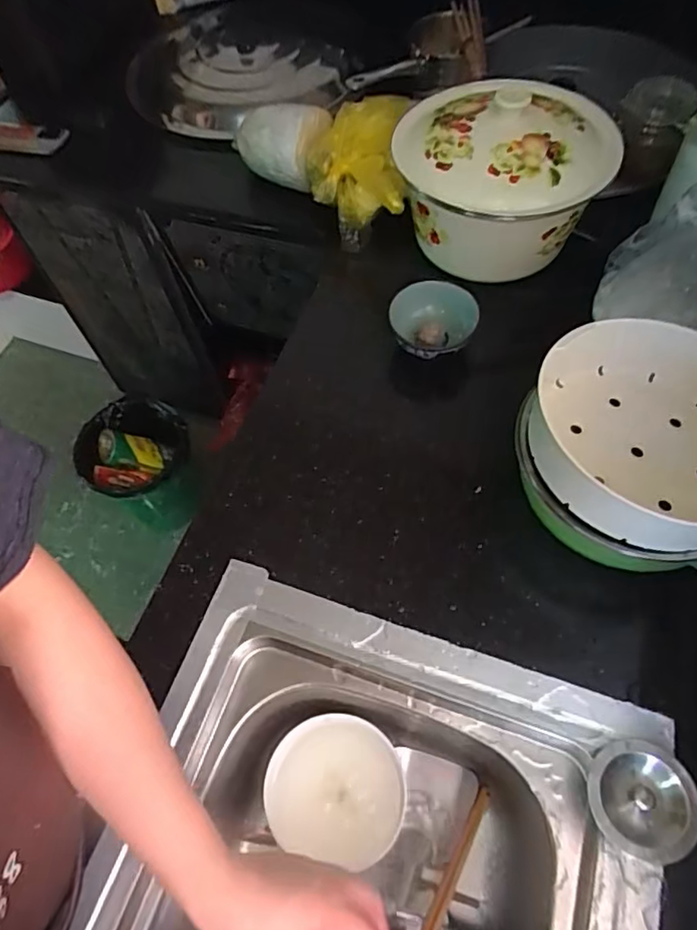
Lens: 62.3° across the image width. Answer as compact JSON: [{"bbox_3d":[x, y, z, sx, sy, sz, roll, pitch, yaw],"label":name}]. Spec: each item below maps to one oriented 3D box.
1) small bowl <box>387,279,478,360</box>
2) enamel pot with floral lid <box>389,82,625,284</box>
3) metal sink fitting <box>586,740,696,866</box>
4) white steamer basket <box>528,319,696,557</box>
[{"bbox_3d":[0.103,-0.174,0.701,0.101,0.046,0.095,-2,60,3],"label":"small bowl"},{"bbox_3d":[0.184,-0.358,0.736,0.230,0.159,0.220,-2,60,3],"label":"enamel pot with floral lid"},{"bbox_3d":[0.243,0.272,0.470,0.077,0.032,0.085,-3,59,3],"label":"metal sink fitting"},{"bbox_3d":[0.294,-0.026,0.538,0.234,0.080,0.216,-2,60,3],"label":"white steamer basket"}]

